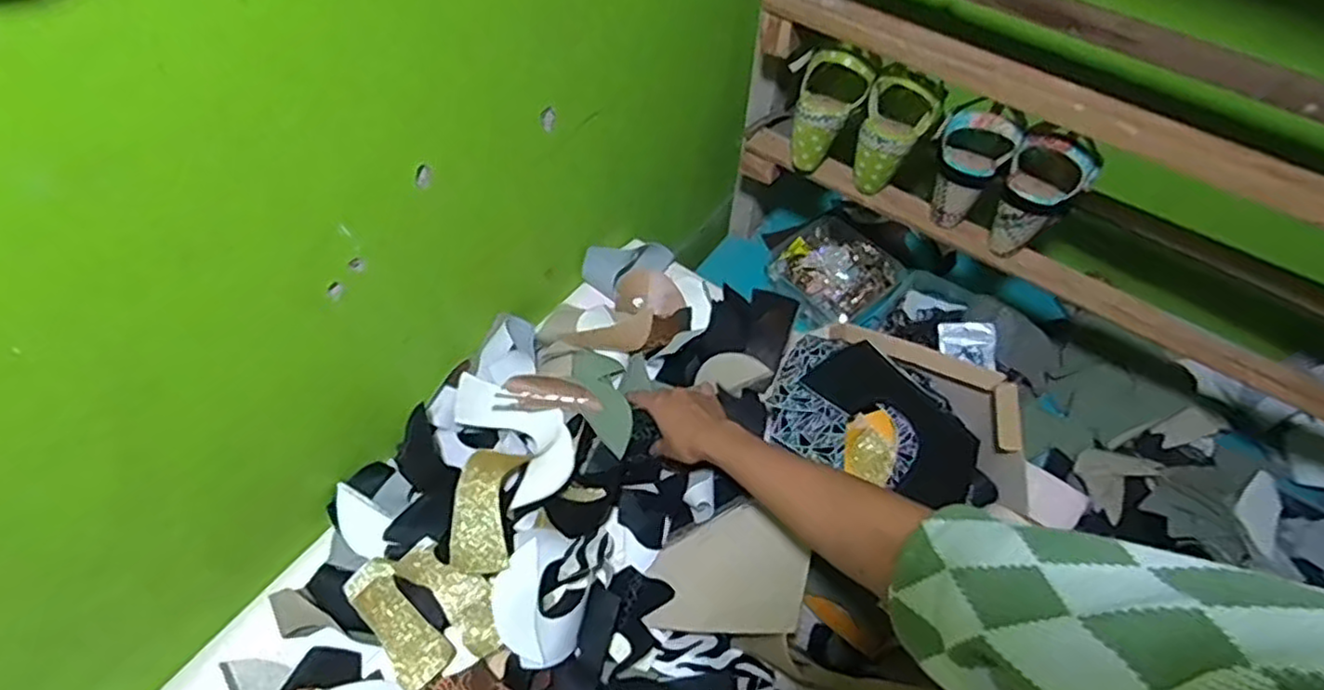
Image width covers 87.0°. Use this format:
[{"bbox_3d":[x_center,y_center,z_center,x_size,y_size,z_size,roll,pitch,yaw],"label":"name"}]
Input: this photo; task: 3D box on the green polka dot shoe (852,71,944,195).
[{"bbox_3d":[0.268,-0.248,0.810,0.080,0.130,0.081,22,56,12],"label":"green polka dot shoe"}]

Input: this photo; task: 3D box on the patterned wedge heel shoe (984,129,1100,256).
[{"bbox_3d":[0.408,-0.166,0.755,0.081,0.138,0.075,31,59,18],"label":"patterned wedge heel shoe"}]

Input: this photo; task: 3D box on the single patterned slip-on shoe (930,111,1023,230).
[{"bbox_3d":[0.334,-0.190,0.773,0.079,0.128,0.076,26,57,15],"label":"single patterned slip-on shoe"}]

